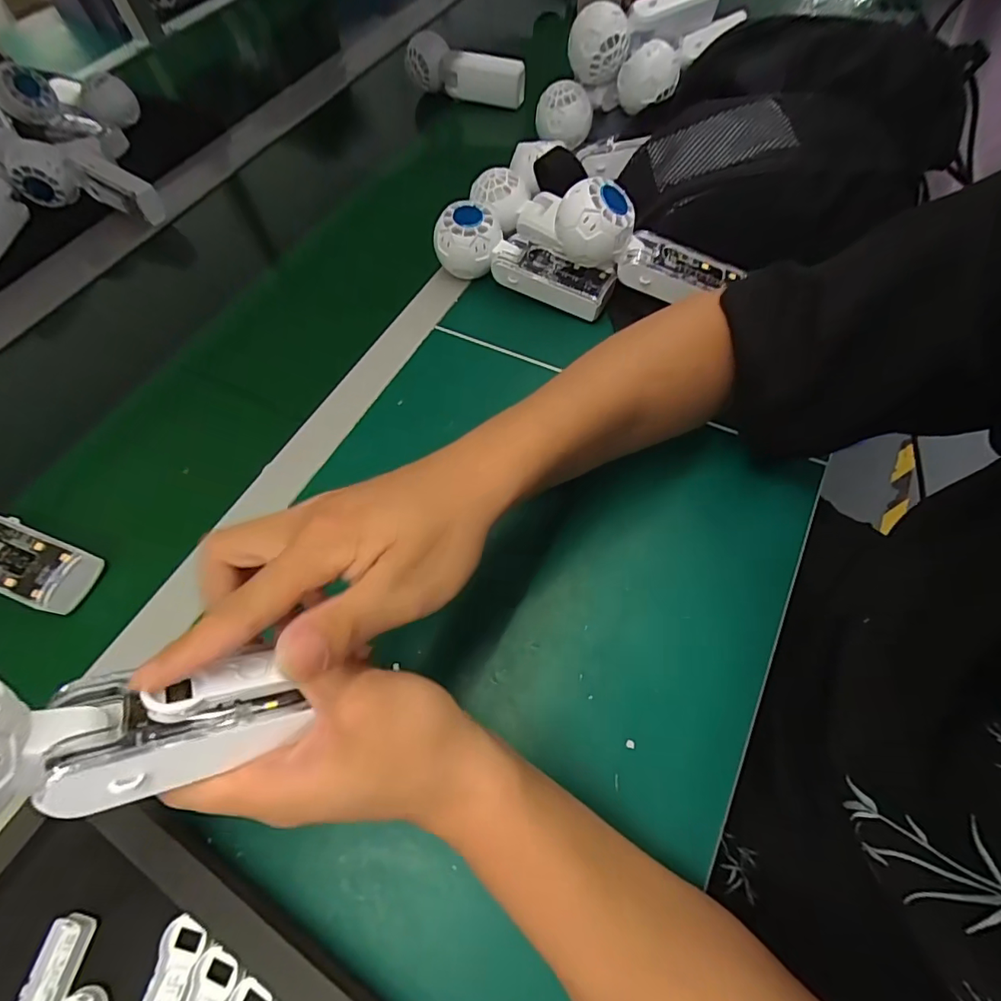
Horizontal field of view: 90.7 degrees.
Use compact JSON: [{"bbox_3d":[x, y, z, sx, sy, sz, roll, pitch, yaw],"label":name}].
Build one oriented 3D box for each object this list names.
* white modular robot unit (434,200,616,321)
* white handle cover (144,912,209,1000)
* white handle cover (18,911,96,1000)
[{"bbox_3d":[0.023,-0.226,0.472,0.173,0.067,0.053,21,65,15],"label":"white modular robot unit"},{"bbox_3d":[-0.162,0.236,0.239,0.021,0.011,0.054,12,61,10],"label":"white handle cover"},{"bbox_3d":[-0.226,0.243,0.246,0.023,0.007,0.056,9,61,8],"label":"white handle cover"}]

